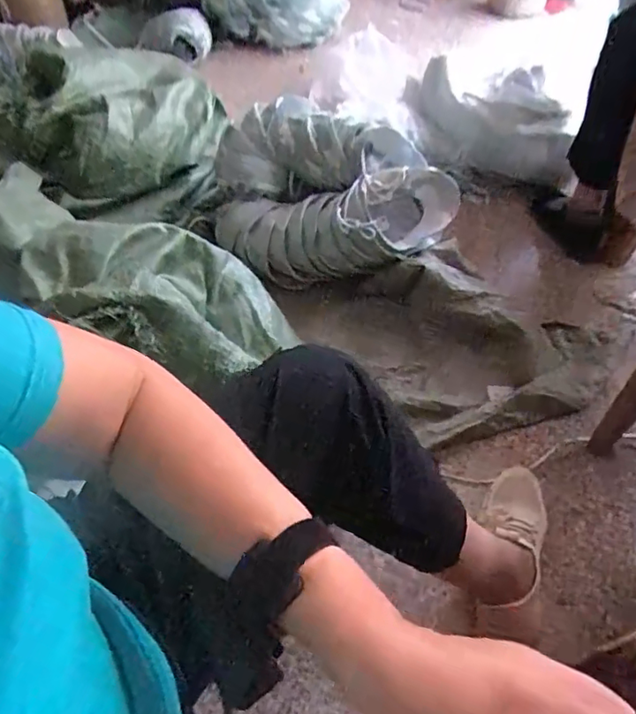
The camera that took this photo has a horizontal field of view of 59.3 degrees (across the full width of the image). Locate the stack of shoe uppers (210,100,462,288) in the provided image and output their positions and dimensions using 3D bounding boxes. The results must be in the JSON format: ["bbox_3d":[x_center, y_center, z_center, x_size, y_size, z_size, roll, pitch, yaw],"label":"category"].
[{"bbox_3d":[0.026,-0.328,1.112,0.458,0.212,0.316,-9,51,-7],"label":"stack of shoe uppers"}]

